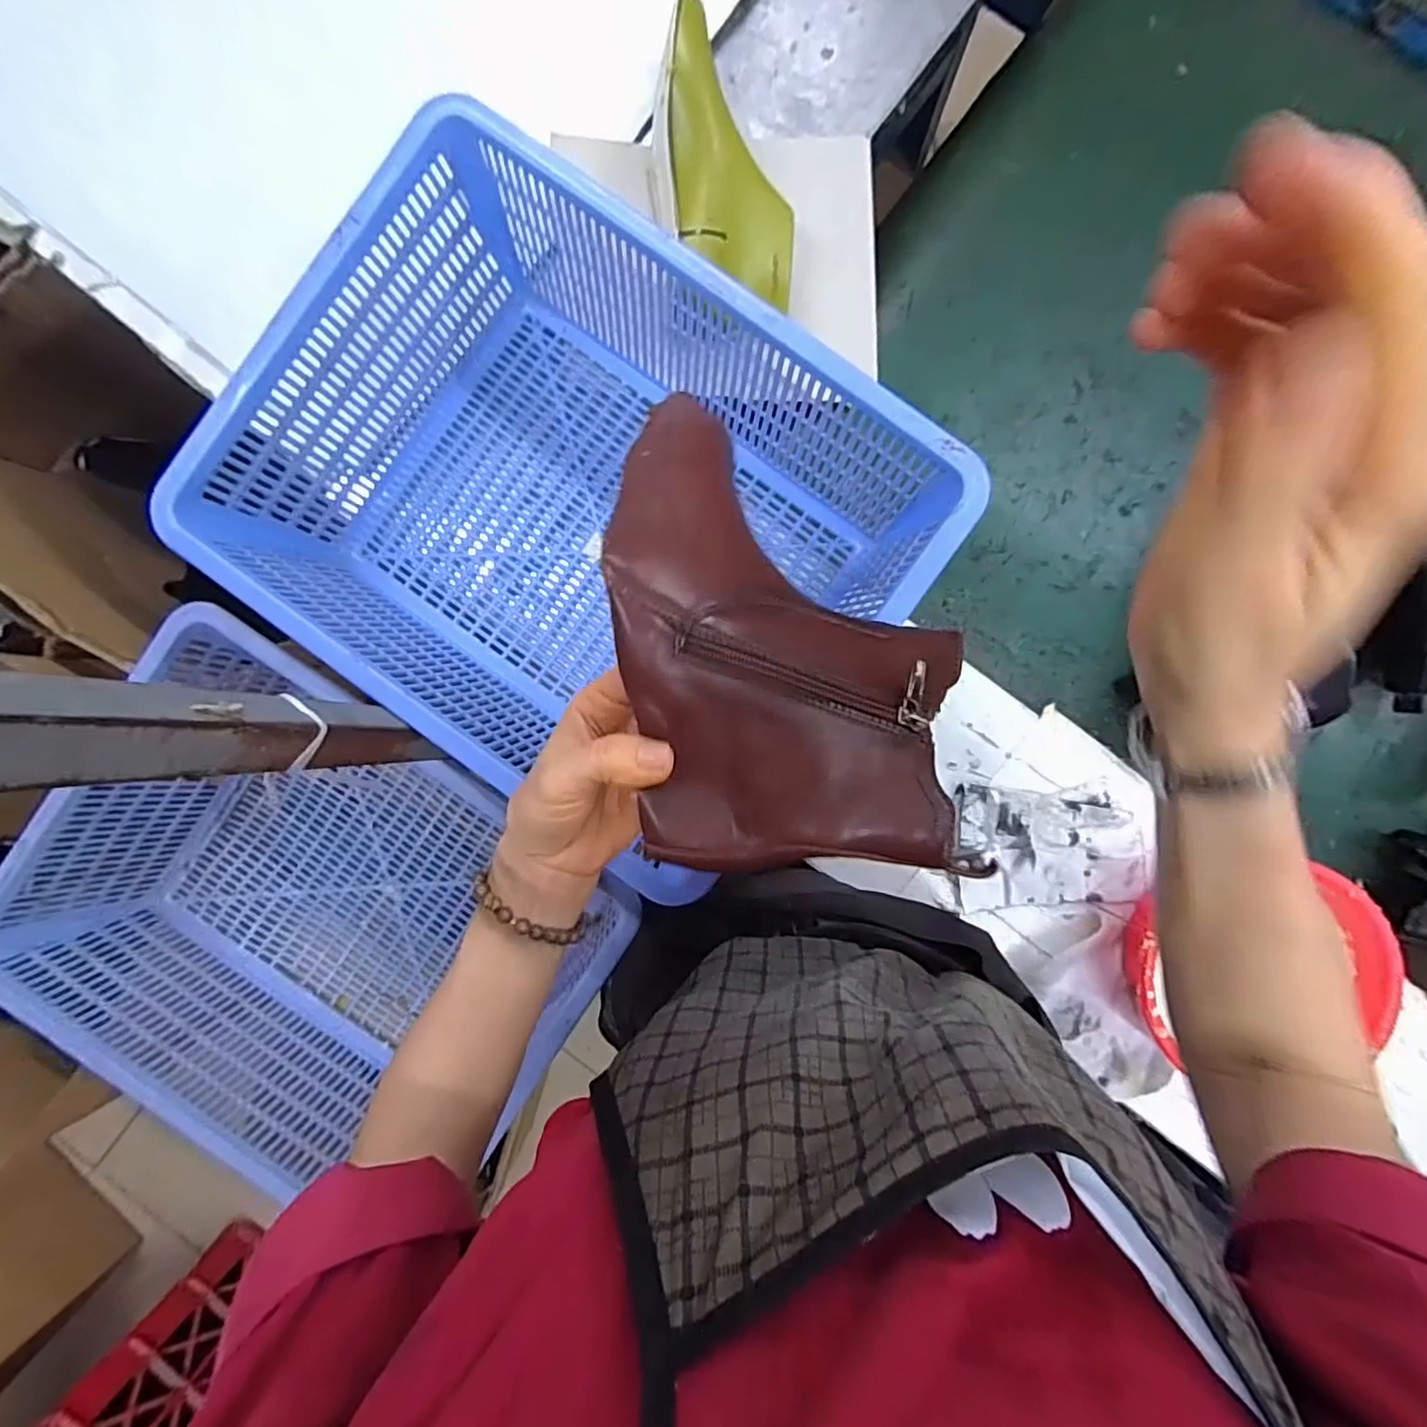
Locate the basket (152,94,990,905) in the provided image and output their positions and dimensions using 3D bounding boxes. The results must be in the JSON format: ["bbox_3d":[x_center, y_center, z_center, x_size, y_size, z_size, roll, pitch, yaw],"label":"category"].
[{"bbox_3d":[-0.100,-0.148,0.505,0.455,0.163,0.366,38,90,2],"label":"basket"}]

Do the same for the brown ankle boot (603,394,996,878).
[{"bbox_3d":[0.031,-0.048,0.302,0.148,0.069,0.234,-4,88,1],"label":"brown ankle boot"}]

